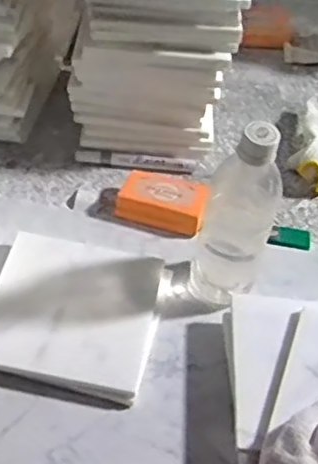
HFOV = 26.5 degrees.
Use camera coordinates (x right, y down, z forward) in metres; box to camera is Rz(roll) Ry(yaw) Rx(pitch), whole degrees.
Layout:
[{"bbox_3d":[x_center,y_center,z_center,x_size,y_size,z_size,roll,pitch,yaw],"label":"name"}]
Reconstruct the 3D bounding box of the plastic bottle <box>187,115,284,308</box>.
[{"bbox_3d":[0.071,-0.015,0.622,0.060,0.210,0.063,21,51,13],"label":"plastic bottle"}]

